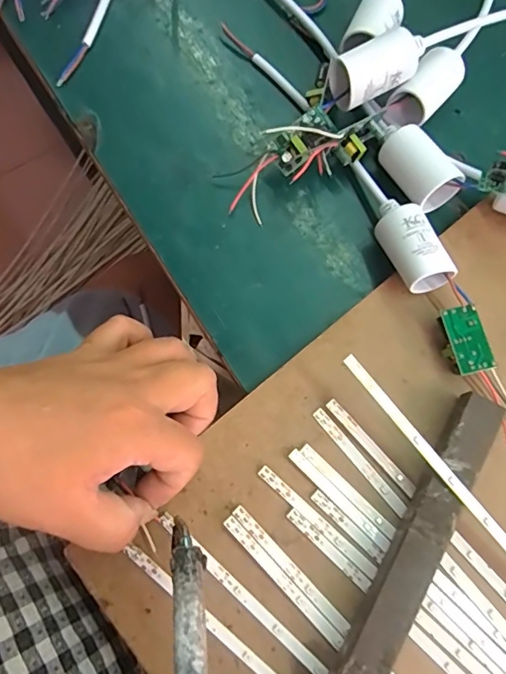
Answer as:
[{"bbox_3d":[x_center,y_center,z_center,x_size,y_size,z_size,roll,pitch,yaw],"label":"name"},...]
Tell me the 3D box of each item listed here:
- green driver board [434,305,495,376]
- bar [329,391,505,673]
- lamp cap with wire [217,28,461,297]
[{"bbox_3d":[0.113,0.002,0.261,0.020,0.014,0.035,-15,78,-4],"label":"green driver board"},{"bbox_3d":[0.063,0.125,0.229,0.023,0.018,0.213,30,79,5],"label":"bar"},{"bbox_3d":[0.046,-0.112,0.279,0.029,0.031,0.201,-28,79,-7],"label":"lamp cap with wire"}]

